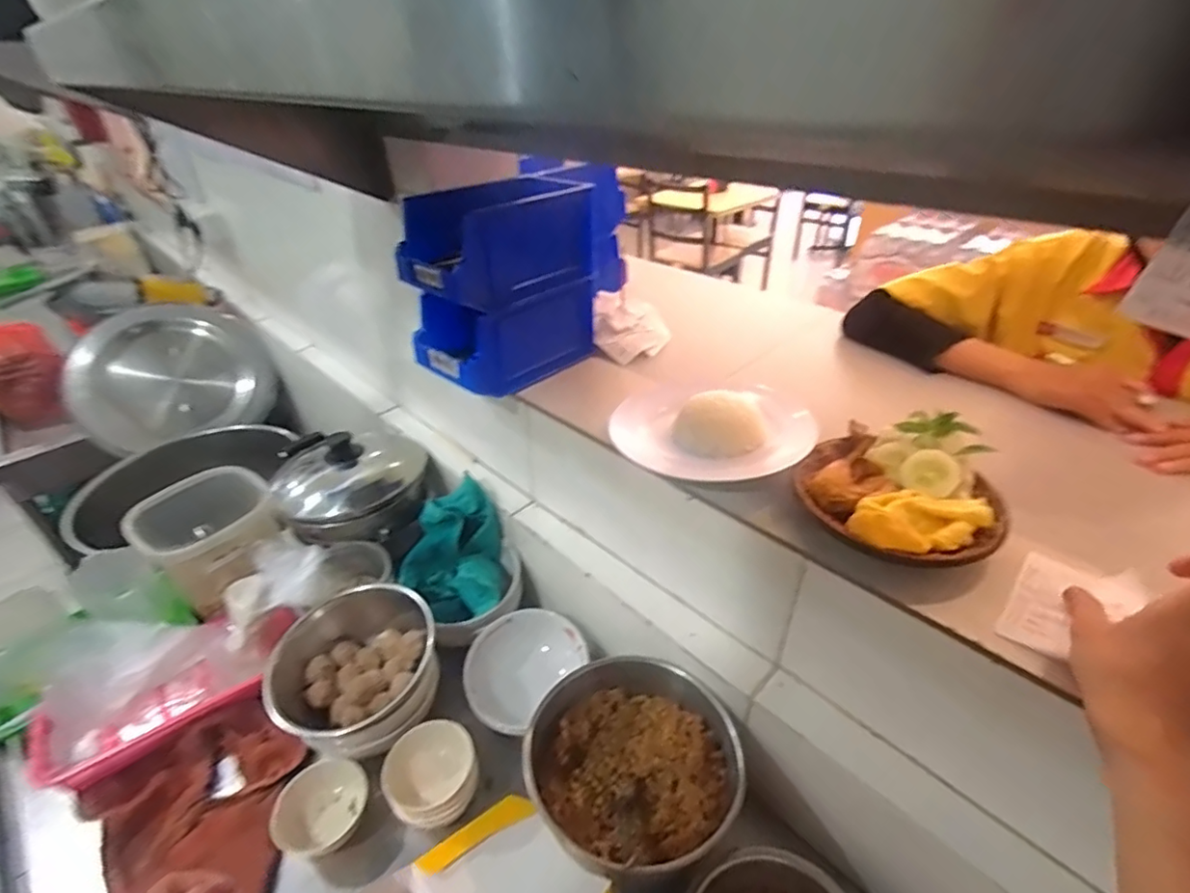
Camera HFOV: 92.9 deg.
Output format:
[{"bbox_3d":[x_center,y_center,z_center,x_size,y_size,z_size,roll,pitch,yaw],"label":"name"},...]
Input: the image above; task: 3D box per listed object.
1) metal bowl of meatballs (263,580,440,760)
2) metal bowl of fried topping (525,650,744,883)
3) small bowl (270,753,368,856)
[{"bbox_3d":[-0.296,0.279,0.716,0.189,0.099,0.188,-1,35,1],"label":"metal bowl of meatballs"},{"bbox_3d":[0.044,0.346,0.612,0.210,0.106,0.214,-1,35,1],"label":"metal bowl of fried topping"},{"bbox_3d":[-0.311,0.410,0.645,0.090,0.041,0.092,-1,35,1],"label":"small bowl"}]

